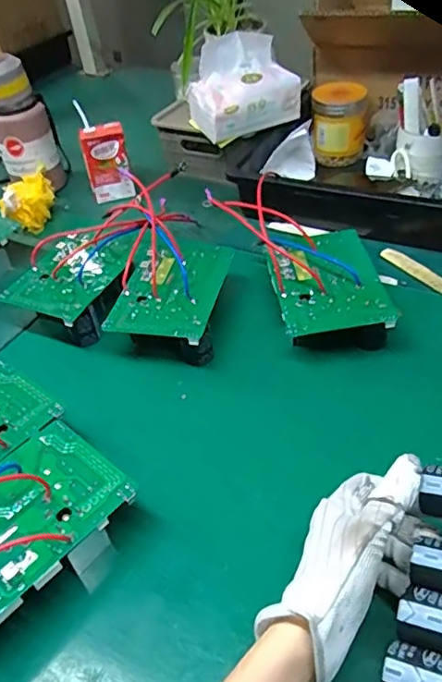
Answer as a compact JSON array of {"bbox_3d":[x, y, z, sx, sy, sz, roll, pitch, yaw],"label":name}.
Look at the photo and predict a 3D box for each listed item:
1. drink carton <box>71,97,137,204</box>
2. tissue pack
[{"bbox_3d":[-0.179,-0.287,0.871,0.067,0.138,0.033,-14,42,-6],"label":"drink carton"},{"bbox_3d":[0.037,-0.361,0.809,0.160,0.126,0.075,-21,43,-14],"label":"tissue pack"}]

